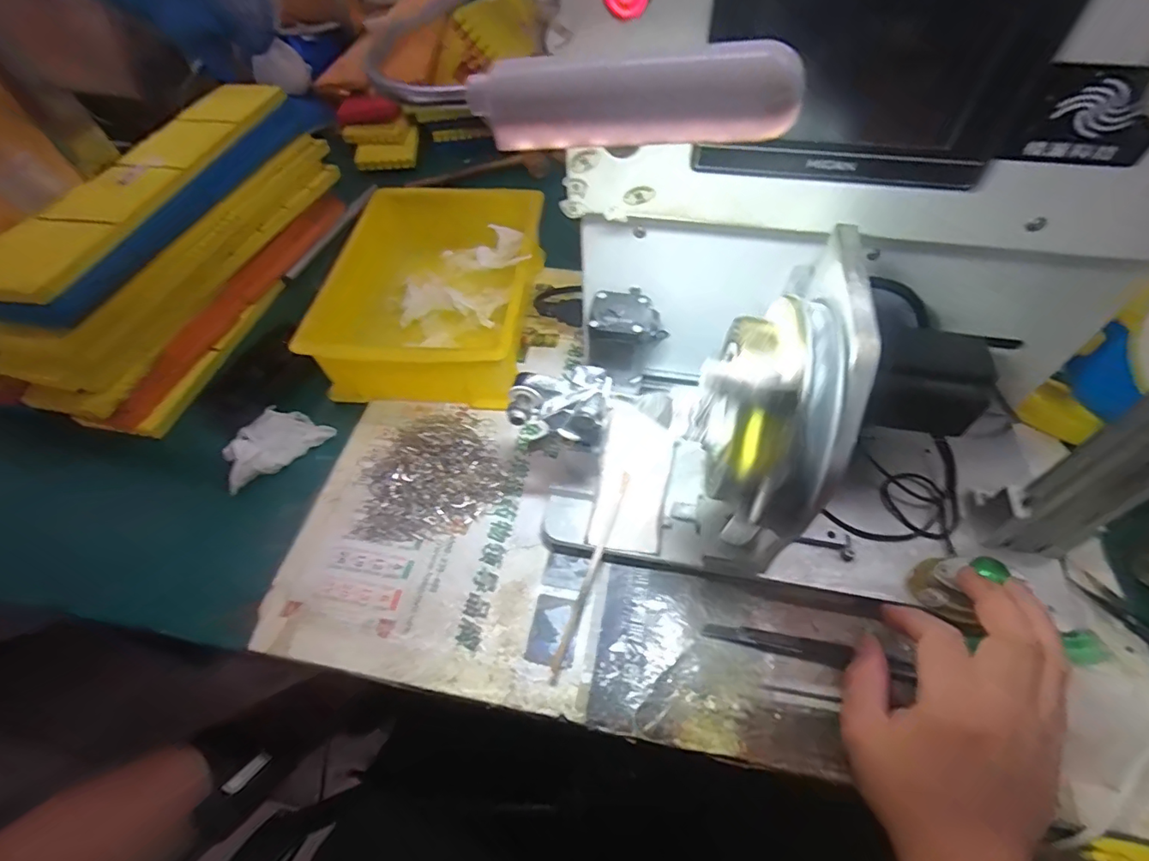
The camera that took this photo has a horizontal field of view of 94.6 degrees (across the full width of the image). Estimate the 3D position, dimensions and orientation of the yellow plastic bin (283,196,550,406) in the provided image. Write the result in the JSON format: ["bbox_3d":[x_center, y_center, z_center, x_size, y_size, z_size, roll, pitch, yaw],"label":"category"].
[{"bbox_3d":[-0.131,-0.134,0.501,0.180,0.066,0.230,4,54,4],"label":"yellow plastic bin"}]

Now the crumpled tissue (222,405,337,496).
[{"bbox_3d":[-0.259,0.002,0.449,0.088,0.033,0.064,-33,59,-20],"label":"crumpled tissue"}]

